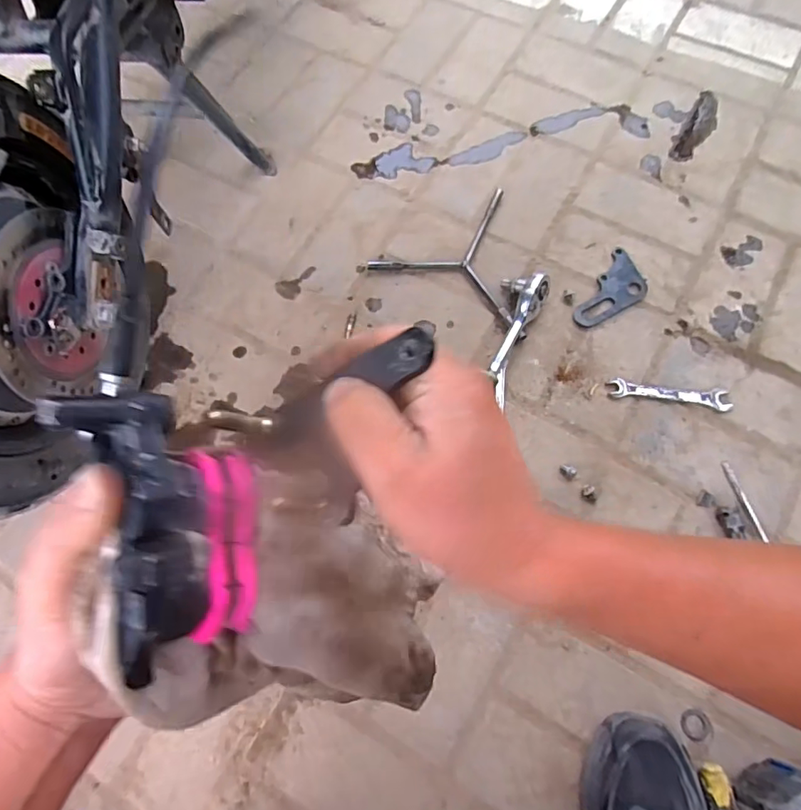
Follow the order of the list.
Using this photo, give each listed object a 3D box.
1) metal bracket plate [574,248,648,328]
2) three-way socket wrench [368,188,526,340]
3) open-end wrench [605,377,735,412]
[{"bbox_3d":[0.294,-0.152,0.707,0.066,0.008,0.131,32,76,11],"label":"metal bracket plate"},{"bbox_3d":[0.102,-0.226,0.733,0.240,0.014,0.199,26,75,10],"label":"three-way socket wrench"},{"bbox_3d":[0.341,-0.014,0.657,0.143,0.009,0.026,8,73,5],"label":"open-end wrench"}]

